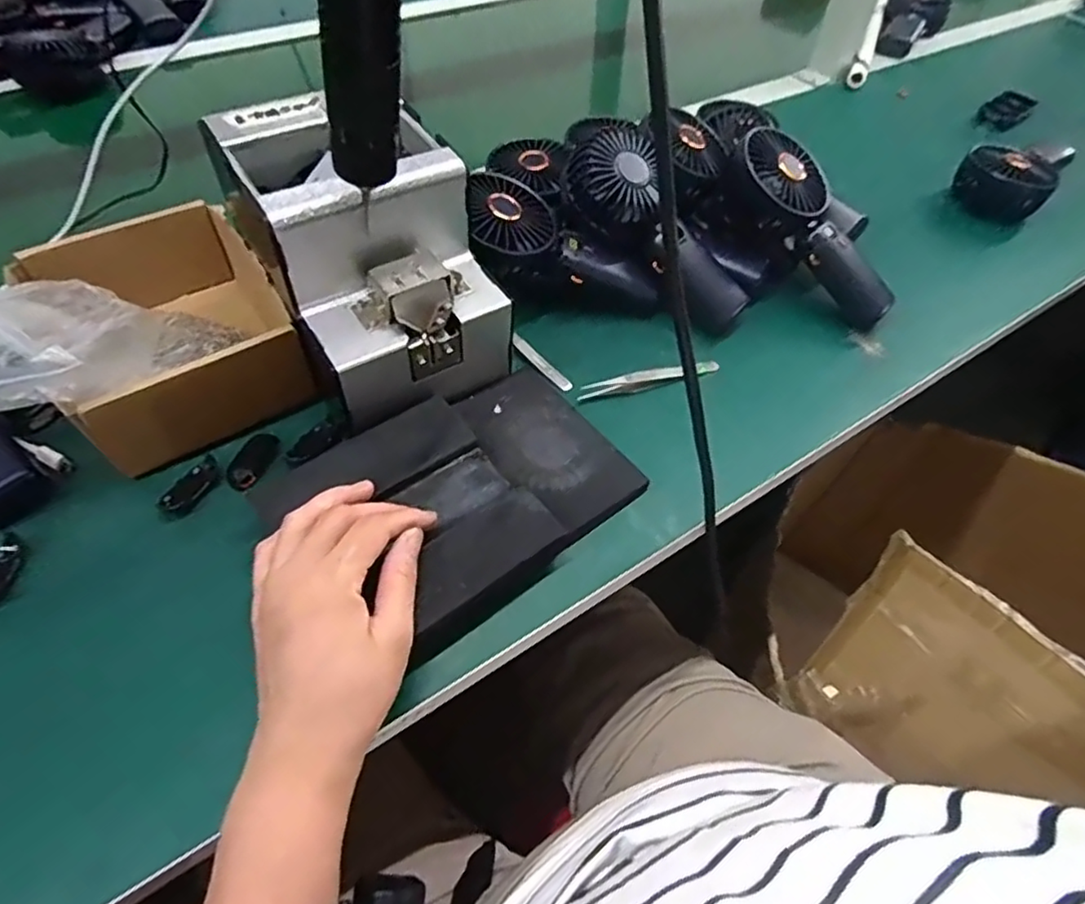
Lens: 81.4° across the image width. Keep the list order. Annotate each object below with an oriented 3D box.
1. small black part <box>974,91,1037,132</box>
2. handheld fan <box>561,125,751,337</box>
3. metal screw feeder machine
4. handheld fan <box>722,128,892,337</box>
[{"bbox_3d":[0.548,-0.403,0.741,0.094,0.014,0.039,-33,62,-25],"label":"small black part"},{"bbox_3d":[0.095,-0.177,0.509,0.182,0.044,0.069,46,57,-11],"label":"handheld fan"},{"bbox_3d":[-0.113,-0.129,0.414,0.134,0.125,0.185,-32,62,-25],"label":"metal screw feeder machine"},{"bbox_3d":[0.220,-0.181,0.525,0.072,0.052,0.181,-41,93,-29],"label":"handheld fan"}]

